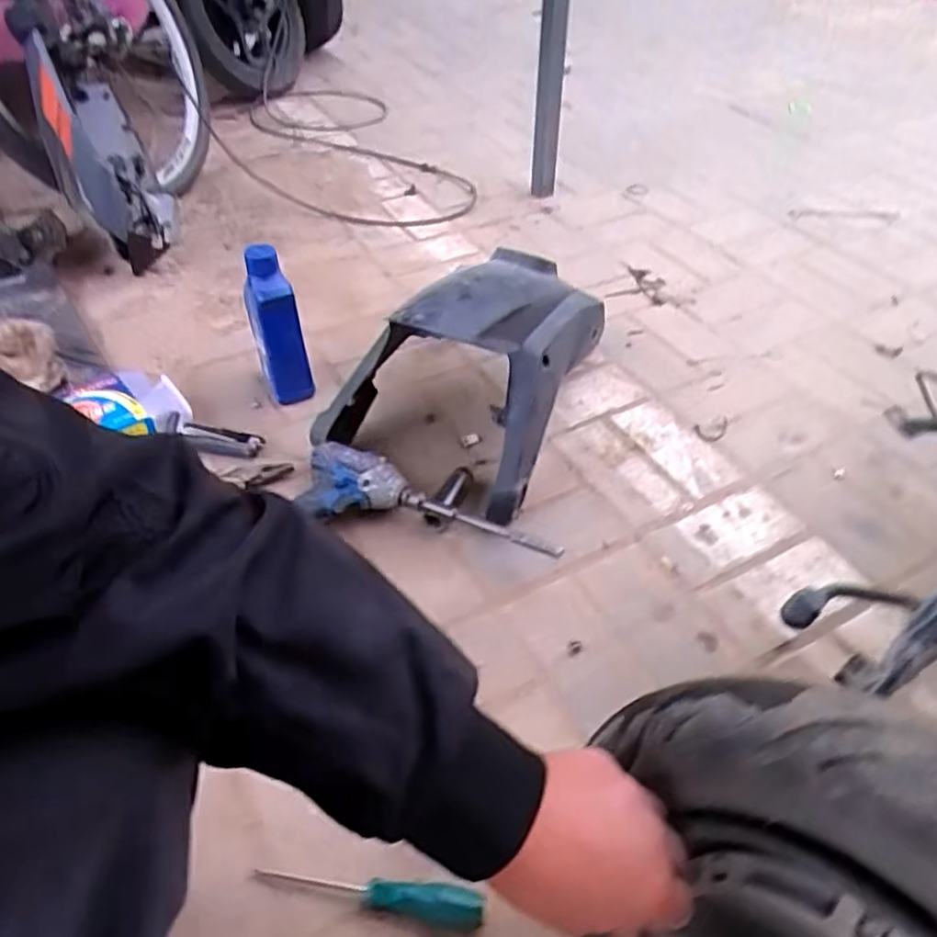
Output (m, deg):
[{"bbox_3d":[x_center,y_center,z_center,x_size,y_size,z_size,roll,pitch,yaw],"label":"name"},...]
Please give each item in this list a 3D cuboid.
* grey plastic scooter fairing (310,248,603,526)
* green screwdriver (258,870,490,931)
[{"bbox_3d":[-0.001,-0.161,0.890,0.264,0.229,0.351,17,48,16],"label":"grey plastic scooter fairing"},{"bbox_3d":[-0.077,0.334,0.557,0.179,0.025,0.024,8,47,7],"label":"green screwdriver"}]

